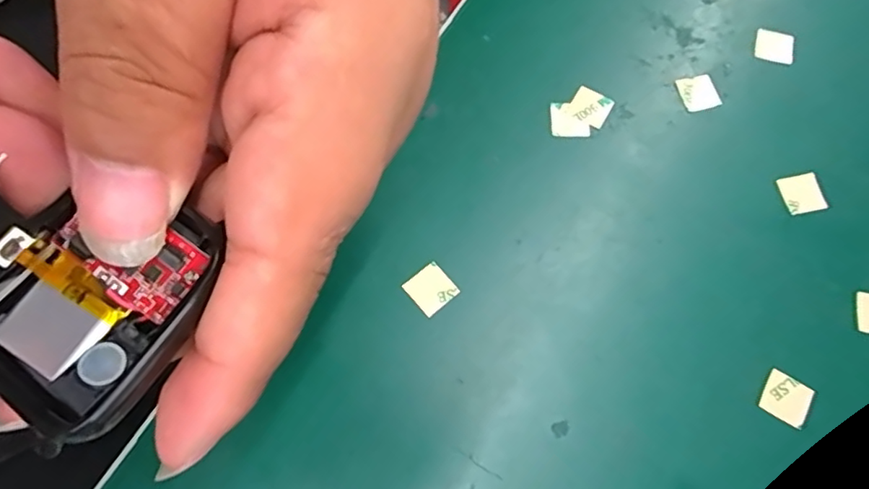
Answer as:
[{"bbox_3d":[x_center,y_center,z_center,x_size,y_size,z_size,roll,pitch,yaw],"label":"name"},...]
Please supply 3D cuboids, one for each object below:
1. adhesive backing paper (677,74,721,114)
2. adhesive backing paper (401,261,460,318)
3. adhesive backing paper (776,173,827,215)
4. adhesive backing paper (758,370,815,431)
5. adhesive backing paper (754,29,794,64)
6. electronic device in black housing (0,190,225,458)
[{"bbox_3d":[0.110,-0.064,0.240,0.016,0.004,0.015,-14,73,-6],"label":"adhesive backing paper"},{"bbox_3d":[-0.001,0.016,0.211,0.015,0.004,0.016,-39,78,-11],"label":"adhesive backing paper"},{"bbox_3d":[0.144,-0.020,0.226,0.015,0.004,0.015,-13,76,2],"label":"adhesive backing paper"},{"bbox_3d":[0.123,0.054,0.202,0.016,0.004,0.015,31,79,12],"label":"adhesive backing paper"},{"bbox_3d":[0.147,-0.086,0.249,0.016,0.004,0.014,18,79,9],"label":"adhesive backing paper"},{"bbox_3d":[-0.060,0.008,0.101,0.037,0.007,0.041,37,75,10],"label":"electronic device in black housing"}]

